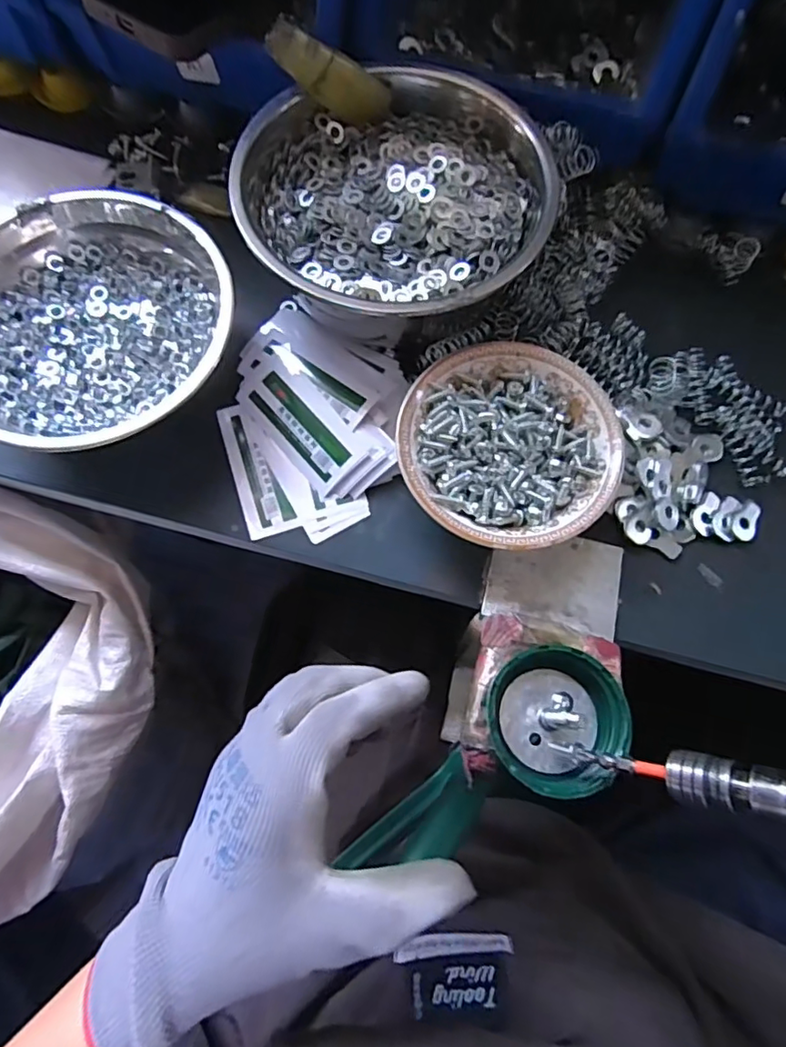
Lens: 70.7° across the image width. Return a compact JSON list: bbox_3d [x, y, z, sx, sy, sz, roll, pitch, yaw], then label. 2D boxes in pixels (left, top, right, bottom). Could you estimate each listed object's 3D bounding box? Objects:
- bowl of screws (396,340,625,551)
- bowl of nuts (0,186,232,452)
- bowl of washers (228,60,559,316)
[{"bbox_3d":[0.064,-0.043,0.321,0.116,0.045,0.120,0,78,1],"label":"bowl of screws"},{"bbox_3d":[-0.173,-0.114,0.336,0.158,0.058,0.159,0,78,1],"label":"bowl of nuts"},{"bbox_3d":[0.001,-0.200,0.347,0.177,0.066,0.194,0,73,-1],"label":"bowl of washers"}]

